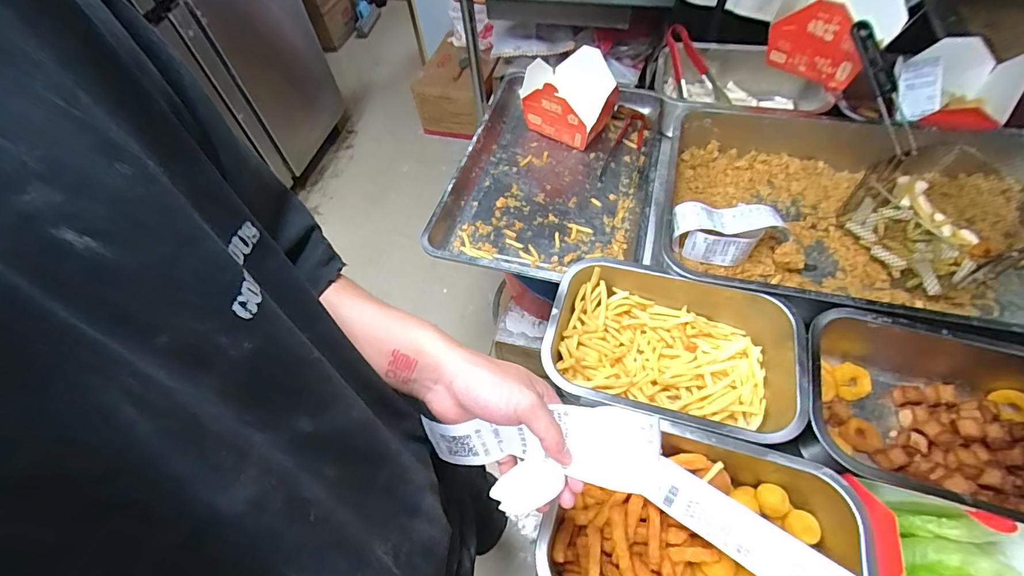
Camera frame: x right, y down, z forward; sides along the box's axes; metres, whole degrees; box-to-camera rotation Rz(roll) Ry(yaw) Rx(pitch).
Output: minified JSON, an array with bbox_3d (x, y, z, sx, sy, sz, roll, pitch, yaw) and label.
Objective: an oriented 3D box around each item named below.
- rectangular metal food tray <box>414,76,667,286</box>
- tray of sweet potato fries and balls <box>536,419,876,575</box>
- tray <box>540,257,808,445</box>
[{"bbox_3d":[0.097,-0.240,0.927,0.409,0.064,0.566,11,59,12],"label":"rectangular metal food tray"},{"bbox_3d":[0.194,0.269,0.473,0.302,0.077,0.209,13,59,13],"label":"tray of sweet potato fries and balls"},{"bbox_3d":[0.208,0.090,0.603,0.315,0.100,0.211,15,59,14],"label":"tray"}]

